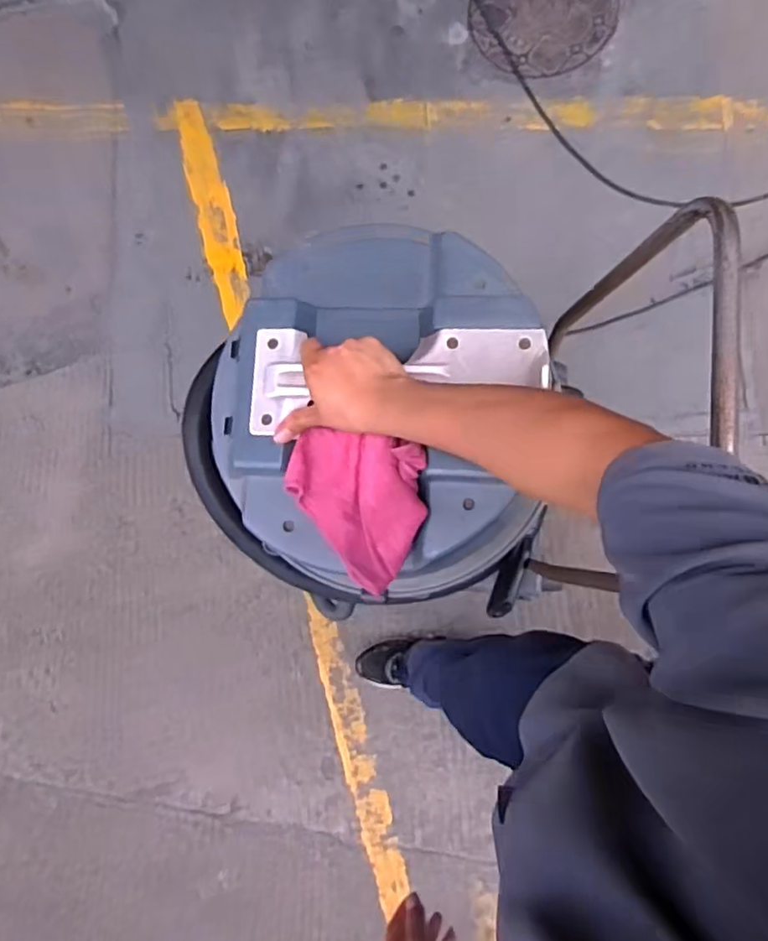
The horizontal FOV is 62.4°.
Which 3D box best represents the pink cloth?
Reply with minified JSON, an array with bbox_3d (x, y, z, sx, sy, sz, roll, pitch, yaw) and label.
[{"bbox_3d":[-0.030,0.039,0.623,0.132,0.047,0.151,7,89,8],"label":"pink cloth"}]

